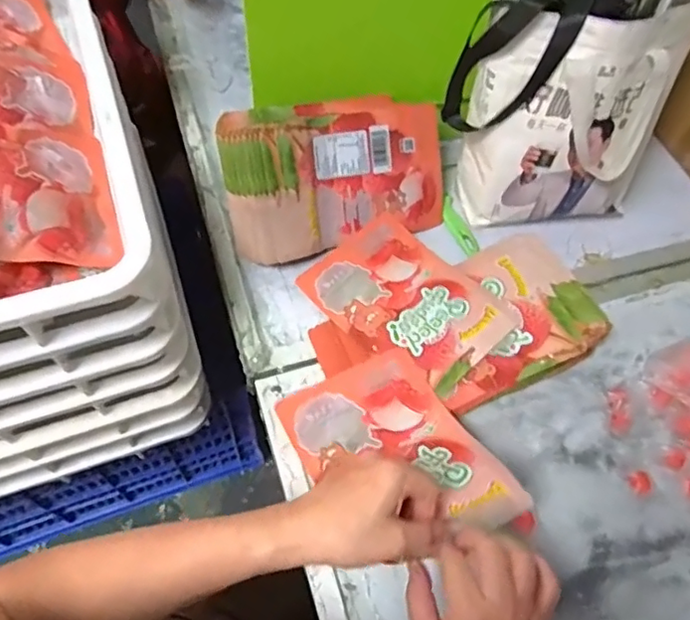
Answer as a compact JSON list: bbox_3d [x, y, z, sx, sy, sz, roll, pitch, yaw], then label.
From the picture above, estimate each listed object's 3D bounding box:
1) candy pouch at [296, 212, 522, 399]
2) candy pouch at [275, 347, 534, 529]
[{"bbox_3d":[0.072,-0.012,0.671,0.152,0.032,0.219,-37,69,-23],"label":"candy pouch"},{"bbox_3d":[0.046,0.133,0.550,0.159,0.030,0.215,-21,43,-19],"label":"candy pouch"}]

